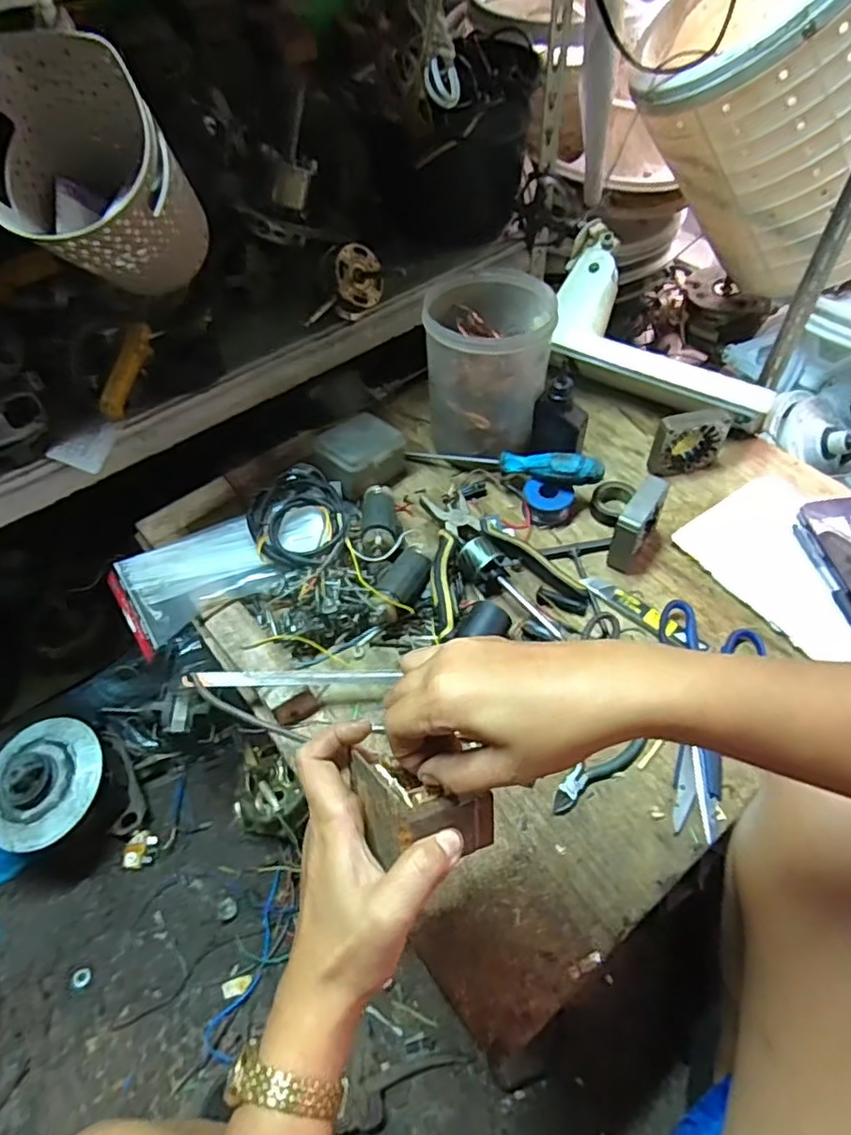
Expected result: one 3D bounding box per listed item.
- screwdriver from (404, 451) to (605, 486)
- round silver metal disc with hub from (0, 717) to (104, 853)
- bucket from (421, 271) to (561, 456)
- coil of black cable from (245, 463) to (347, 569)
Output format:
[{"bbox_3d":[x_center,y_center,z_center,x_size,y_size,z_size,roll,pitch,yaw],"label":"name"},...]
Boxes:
[{"bbox_3d":[0.087,-0.118,0.713,0.229,0.029,0.025,11,55,31],"label":"screwdriver"},{"bbox_3d":[-0.473,0.256,0.757,0.147,0.040,0.146,-2,55,3],"label":"round silver metal disc with hub"},{"bbox_3d":[0.073,-0.223,0.712,0.125,0.160,0.134,-2,55,3],"label":"bucket"},{"bbox_3d":[-0.129,-0.046,0.640,0.095,0.032,0.120,-29,58,-16],"label":"coil of black cable"}]

